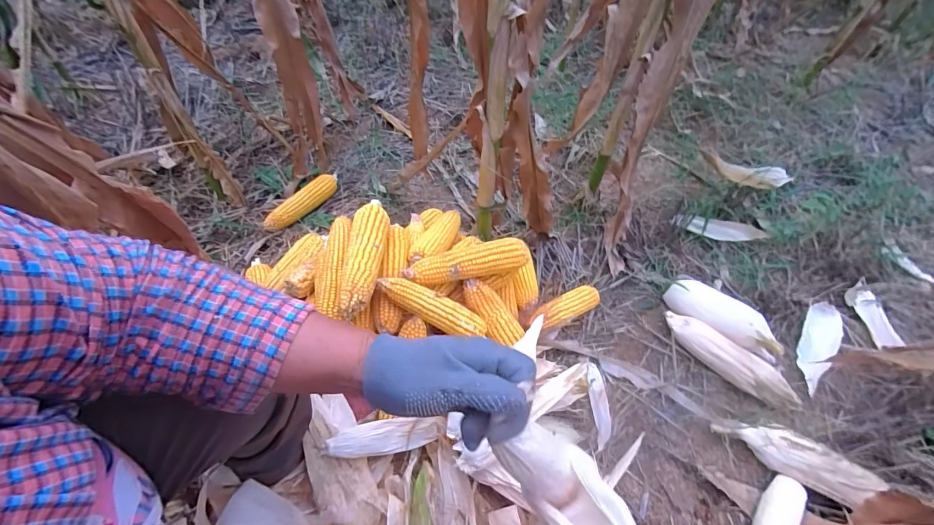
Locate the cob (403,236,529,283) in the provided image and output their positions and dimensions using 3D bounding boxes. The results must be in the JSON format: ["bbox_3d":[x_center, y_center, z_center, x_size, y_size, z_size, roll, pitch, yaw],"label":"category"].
[{"bbox_3d":[0.003,-0.003,0.725,0.235,0.051,0.055,-15,55,-15],"label":"cob"}]

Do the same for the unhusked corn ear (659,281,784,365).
[{"bbox_3d":[0.542,0.111,0.854,0.233,0.065,0.089,35,57,21],"label":"unhusked corn ear"}]

